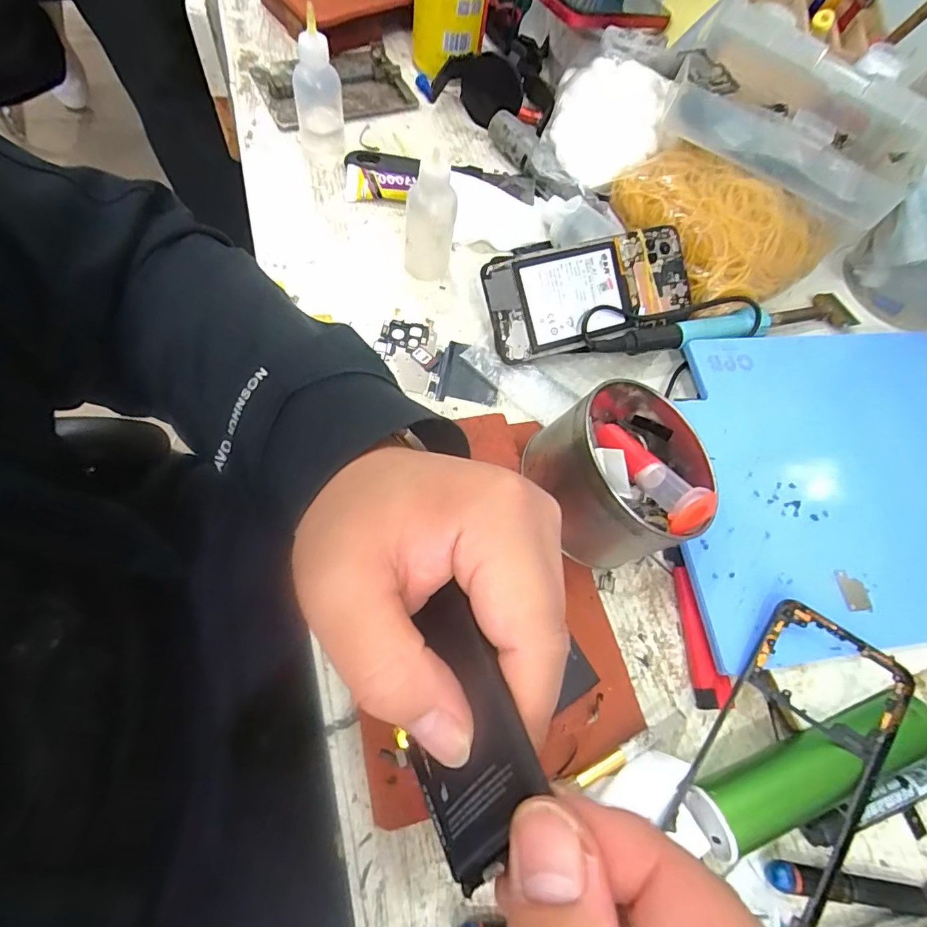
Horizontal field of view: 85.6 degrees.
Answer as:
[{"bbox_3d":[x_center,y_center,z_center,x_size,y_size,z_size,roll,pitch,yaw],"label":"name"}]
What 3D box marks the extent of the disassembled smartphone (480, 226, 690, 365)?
[{"bbox_3d":[0.092,-0.123,0.360,0.154,0.009,0.071,-15,98,-11],"label":"disassembled smartphone"}]

